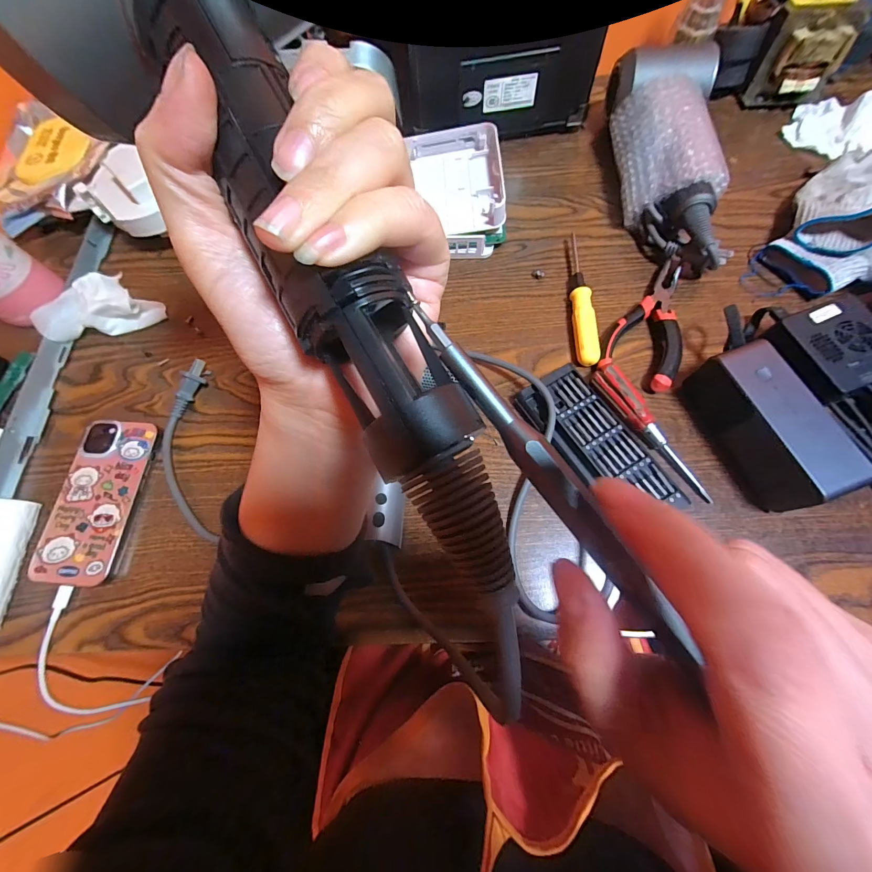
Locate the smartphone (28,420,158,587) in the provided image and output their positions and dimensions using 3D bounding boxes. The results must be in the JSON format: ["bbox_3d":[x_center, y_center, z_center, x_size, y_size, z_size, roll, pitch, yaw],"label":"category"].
[{"bbox_3d":[-0.304,0.057,0.336,0.070,0.012,0.142,3,70,4],"label":"smartphone"}]

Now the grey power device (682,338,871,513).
[{"bbox_3d":[0.274,-0.009,0.310,0.053,0.057,0.132,-17,70,-4],"label":"grey power device"}]

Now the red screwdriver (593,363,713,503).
[{"bbox_3d":[0.189,-0.005,0.324,0.023,0.023,0.138,-34,72,-10],"label":"red screwdriver"}]

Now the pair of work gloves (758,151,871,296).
[{"bbox_3d":[0.440,-0.227,0.380,0.214,0.050,0.133,-34,72,-10],"label":"pair of work gloves"}]

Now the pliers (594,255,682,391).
[{"bbox_3d":[0.212,-0.113,0.367,0.065,0.018,0.143,24,73,11],"label":"pliers"}]

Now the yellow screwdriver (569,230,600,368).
[{"bbox_3d":[0.147,-0.140,0.380,0.020,0.018,0.153,2,70,3],"label":"yellow screwdriver"}]

